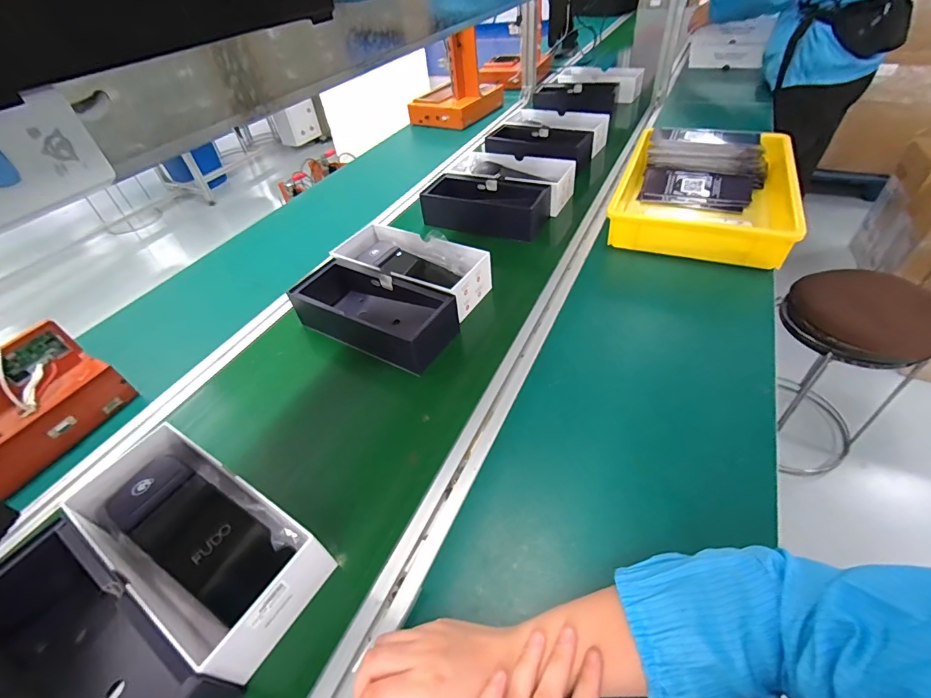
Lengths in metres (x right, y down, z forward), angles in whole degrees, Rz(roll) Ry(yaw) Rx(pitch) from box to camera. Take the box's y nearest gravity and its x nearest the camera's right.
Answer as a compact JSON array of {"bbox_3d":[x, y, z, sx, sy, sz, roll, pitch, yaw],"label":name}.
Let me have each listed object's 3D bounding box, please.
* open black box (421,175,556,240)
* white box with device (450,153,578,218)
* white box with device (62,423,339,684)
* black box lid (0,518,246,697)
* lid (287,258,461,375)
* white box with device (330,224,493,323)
[{"bbox_3d":[0.044,-0.301,0.891,0.254,0.073,0.131,20,51,26],"label":"open black box"},{"bbox_3d":[0.102,-0.382,0.946,0.270,0.069,0.124,19,50,25],"label":"white box with device"},{"bbox_3d":[-0.282,0.190,0.433,0.278,0.072,0.117,21,51,26],"label":"white box with device"},{"bbox_3d":[-0.326,0.268,0.357,0.243,0.072,0.111,20,51,26],"label":"black box lid"},{"bbox_3d":[-0.156,-0.062,0.672,0.277,0.068,0.113,20,51,26],"label":"lid"},{"bbox_3d":[-0.105,-0.142,0.738,0.286,0.066,0.130,20,50,25],"label":"white box with device"}]

